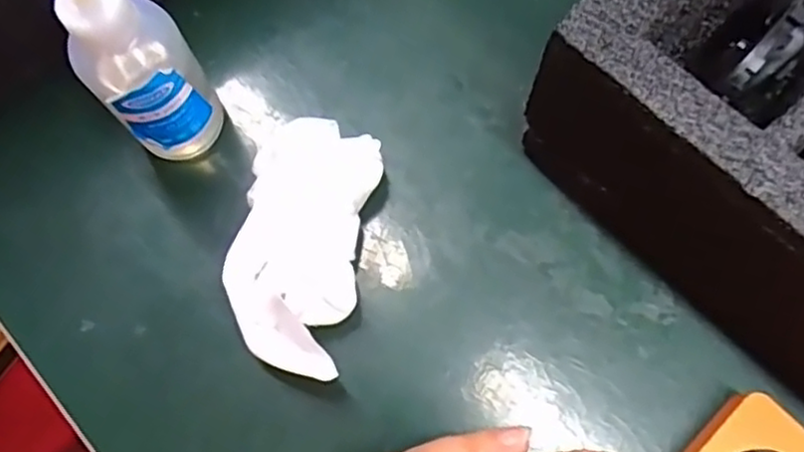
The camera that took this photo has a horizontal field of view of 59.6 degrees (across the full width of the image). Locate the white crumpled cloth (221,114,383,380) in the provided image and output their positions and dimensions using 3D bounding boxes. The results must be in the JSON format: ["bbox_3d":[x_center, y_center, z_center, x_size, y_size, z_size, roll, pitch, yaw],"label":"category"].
[{"bbox_3d":[-0.036,0.004,0.256,0.044,0.024,0.093,10,73,4],"label":"white crumpled cloth"}]

